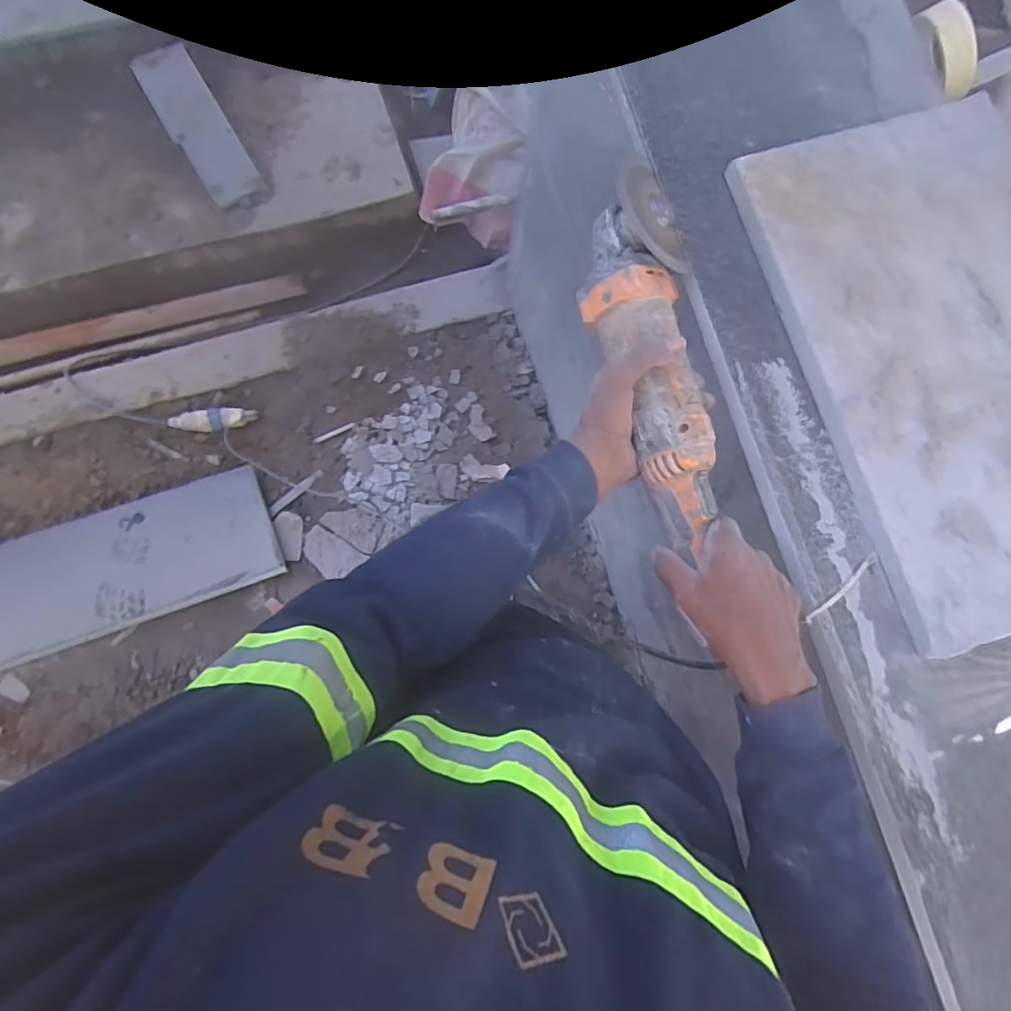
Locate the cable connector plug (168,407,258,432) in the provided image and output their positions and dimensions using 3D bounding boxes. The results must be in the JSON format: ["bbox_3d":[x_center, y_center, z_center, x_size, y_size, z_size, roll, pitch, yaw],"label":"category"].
[{"bbox_3d":[-0.717,-0.215,1.353,0.204,0.043,0.056,-8,82,-17],"label":"cable connector plug"}]

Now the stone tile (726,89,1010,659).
[{"bbox_3d":[0.370,-0.123,0.455,0.245,0.028,0.421,-19,83,-6],"label":"stone tile"}]

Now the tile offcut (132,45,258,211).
[{"bbox_3d":[-0.803,-0.997,1.444,0.147,0.023,0.477,-30,83,-10],"label":"tile offcut"}]

